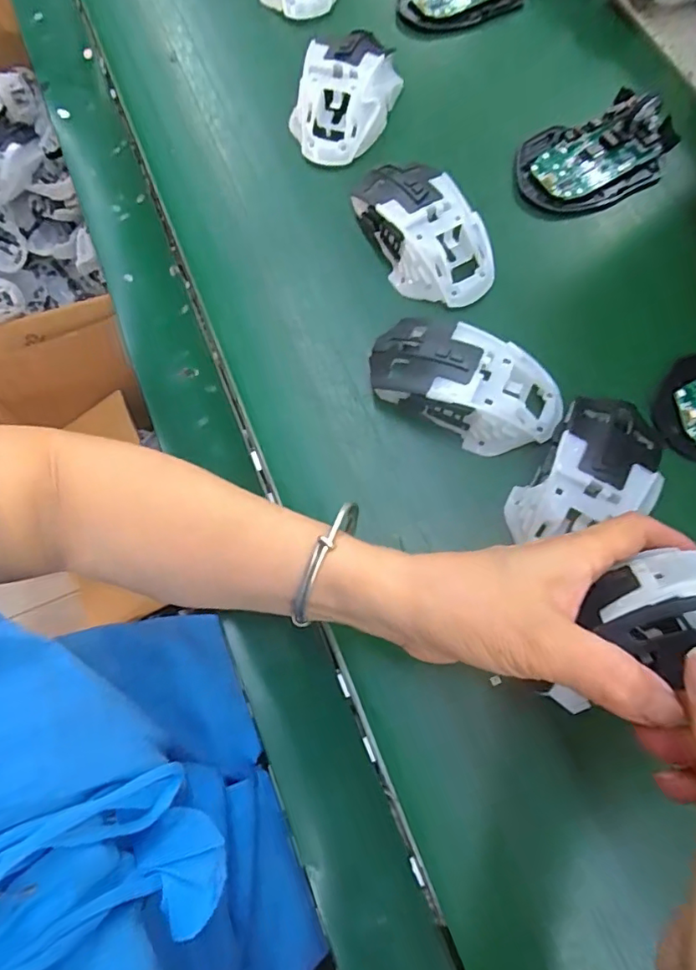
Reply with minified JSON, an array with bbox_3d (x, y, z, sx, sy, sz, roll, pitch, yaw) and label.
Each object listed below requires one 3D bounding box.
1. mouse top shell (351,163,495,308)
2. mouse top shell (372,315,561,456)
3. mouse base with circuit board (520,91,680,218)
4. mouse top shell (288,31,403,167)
[{"bbox_3d":[0.049,-0.167,0.362,0.058,0.034,0.109,-29,77,-7],"label":"mouse top shell"},{"bbox_3d":[0.071,-0.062,0.330,0.113,0.039,0.060,31,78,8],"label":"mouse top shell"},{"bbox_3d":[0.173,-0.231,0.383,0.112,0.028,0.069,-21,76,-5],"label":"mouse base with circuit board"},{"bbox_3d":[-0.002,-0.287,0.401,0.067,0.037,0.105,20,76,6],"label":"mouse top shell"}]

